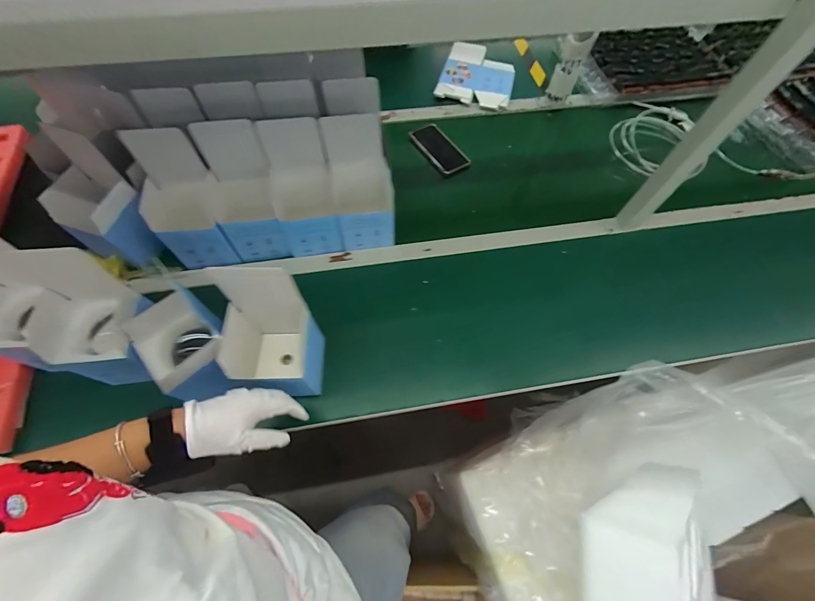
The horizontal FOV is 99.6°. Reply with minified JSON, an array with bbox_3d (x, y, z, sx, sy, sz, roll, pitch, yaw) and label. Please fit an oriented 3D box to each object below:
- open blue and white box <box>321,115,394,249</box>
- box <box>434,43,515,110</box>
[{"bbox_3d":[-0.087,-0.205,0.650,0.110,0.224,0.102,-6,64,-5],"label":"open blue and white box"},{"bbox_3d":[0.205,-0.649,1.004,0.206,0.036,0.242,14,64,5],"label":"box"}]

